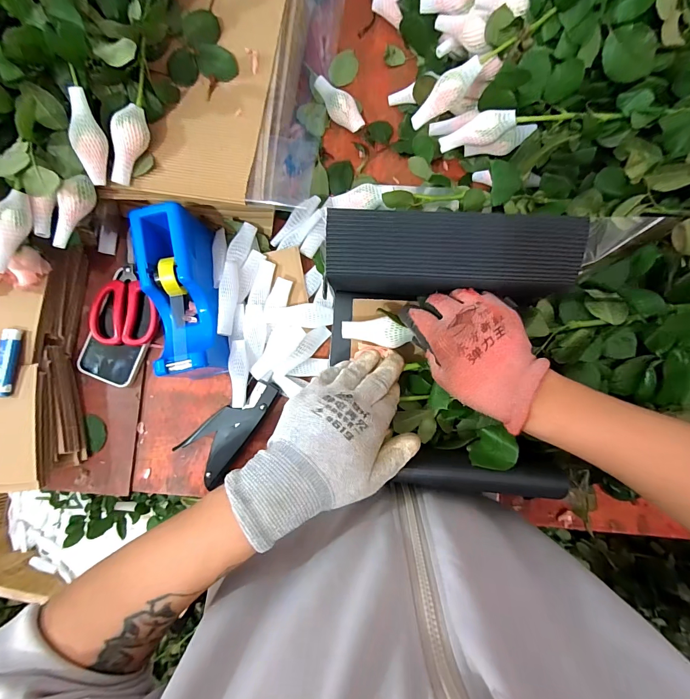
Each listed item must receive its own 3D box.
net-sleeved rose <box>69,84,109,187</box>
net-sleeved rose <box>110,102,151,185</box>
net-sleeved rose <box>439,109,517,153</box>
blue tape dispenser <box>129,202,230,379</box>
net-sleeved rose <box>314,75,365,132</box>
[{"bbox_3d":[-0.264,-0.218,0.354,0.026,0.023,0.085,2,115,1],"label":"net-sleeved rose"},{"bbox_3d":[-0.235,-0.220,0.368,0.026,0.029,0.080,21,101,3],"label":"net-sleeved rose"},{"bbox_3d":[0.154,-0.254,0.404,0.082,0.026,0.028,-4,85,32],"label":"net-sleeved rose"},{"bbox_3d":[-0.192,-0.063,0.415,0.073,0.076,0.201,-14,85,0],"label":"blue tape dispenser"},{"bbox_3d":[-0.008,-0.334,0.471,0.082,0.028,0.027,43,87,4],"label":"net-sleeved rose"}]

